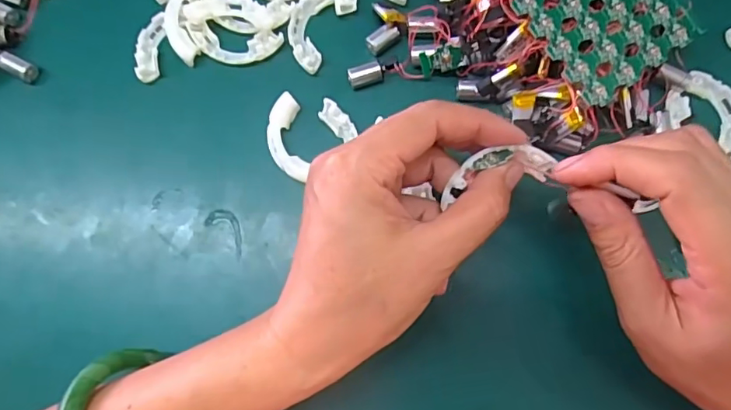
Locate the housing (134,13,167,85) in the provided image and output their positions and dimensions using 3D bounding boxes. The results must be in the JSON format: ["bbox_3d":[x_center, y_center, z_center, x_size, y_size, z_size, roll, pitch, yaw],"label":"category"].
[{"bbox_3d":[-0.129,-0.094,0.324,0.014,0.008,0.042,5,80,1],"label":"housing"}]

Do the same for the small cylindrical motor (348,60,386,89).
[{"bbox_3d":[0.001,-0.077,0.319,0.022,0.008,0.011,-19,80,-3],"label":"small cylindrical motor"}]

